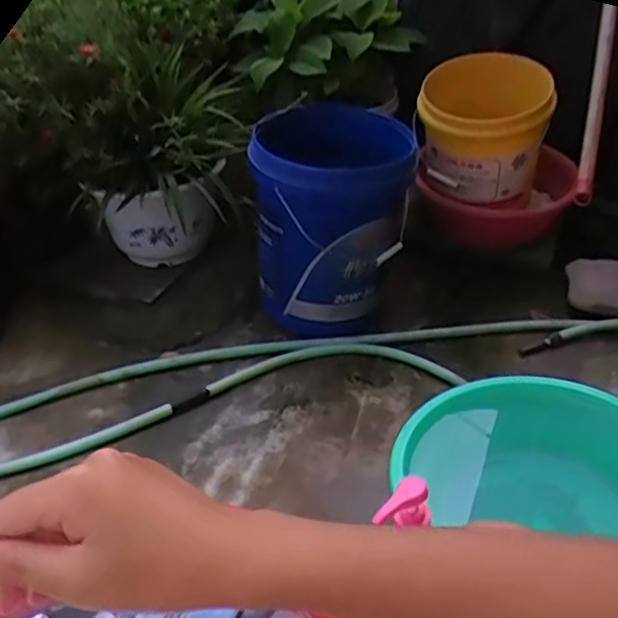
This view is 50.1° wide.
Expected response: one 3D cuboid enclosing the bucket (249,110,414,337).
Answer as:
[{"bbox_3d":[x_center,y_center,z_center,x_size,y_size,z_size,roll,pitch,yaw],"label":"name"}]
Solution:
[{"bbox_3d":[0.042,-0.174,1.306,0.283,0.352,0.309,1,37,0],"label":"bucket"}]

